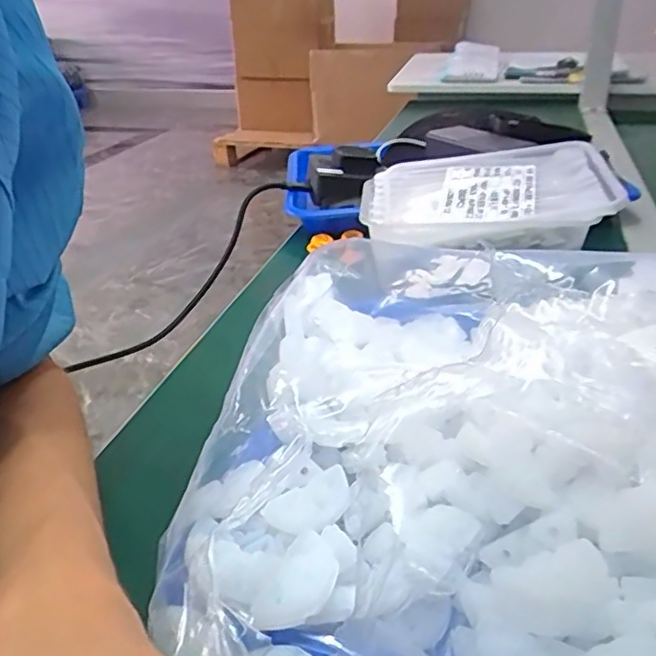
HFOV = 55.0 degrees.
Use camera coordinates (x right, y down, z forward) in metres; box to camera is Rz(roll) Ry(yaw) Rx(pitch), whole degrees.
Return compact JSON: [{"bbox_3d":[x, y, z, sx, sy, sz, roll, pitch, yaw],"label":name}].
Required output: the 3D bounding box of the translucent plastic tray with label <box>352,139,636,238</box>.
[{"bbox_3d":[0.121,-0.103,0.484,0.187,0.036,0.135,-3,30,0],"label":"translucent plastic tray with label"}]

